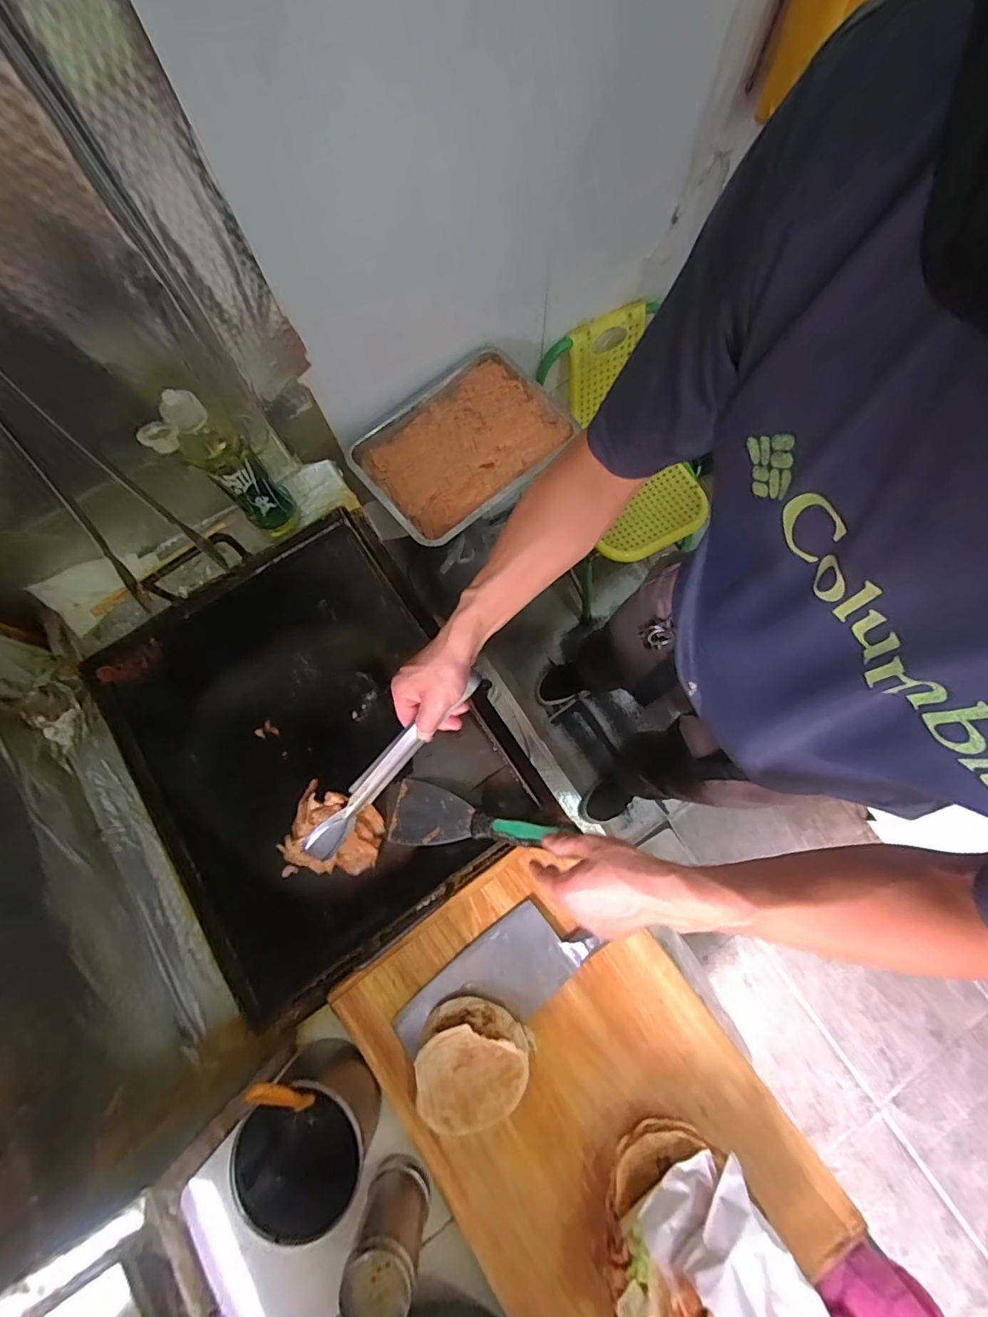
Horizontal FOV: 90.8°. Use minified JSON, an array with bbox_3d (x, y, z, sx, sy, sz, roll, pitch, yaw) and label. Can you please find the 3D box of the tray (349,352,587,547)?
[{"bbox_3d":[-0.056,-0.360,0.815,0.327,0.037,0.231,-42,78,-9],"label":"tray"}]

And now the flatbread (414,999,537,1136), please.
[{"bbox_3d":[-0.023,0.415,0.489,0.110,0.042,0.109,0,75,1],"label":"flatbread"}]

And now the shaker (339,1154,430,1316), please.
[{"bbox_3d":[-0.094,0.535,0.454,0.067,0.115,0.064,0,75,1],"label":"shaker"}]

